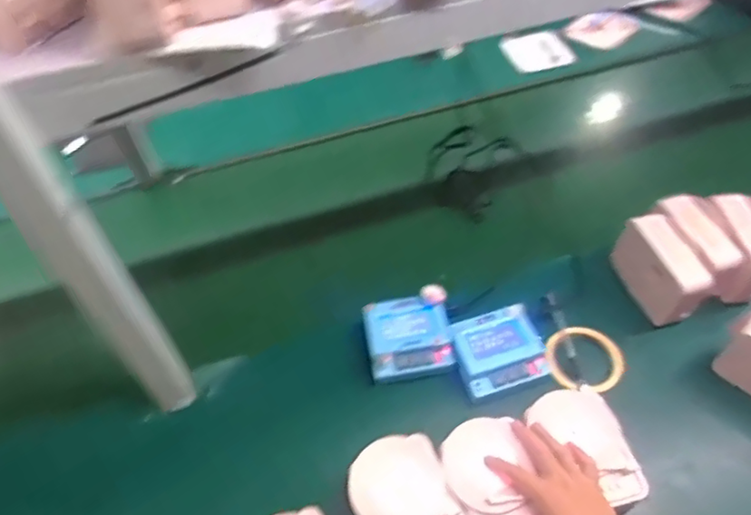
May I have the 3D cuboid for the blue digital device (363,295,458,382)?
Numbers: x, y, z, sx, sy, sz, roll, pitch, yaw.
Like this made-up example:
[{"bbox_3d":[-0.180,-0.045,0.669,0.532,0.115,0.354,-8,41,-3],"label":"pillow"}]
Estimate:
[{"bbox_3d":[0.043,0.102,0.752,0.107,0.039,0.099,-11,51,-5],"label":"blue digital device"}]

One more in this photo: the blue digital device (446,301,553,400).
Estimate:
[{"bbox_3d":[0.156,0.119,0.735,0.108,0.047,0.098,-17,52,-10],"label":"blue digital device"}]

